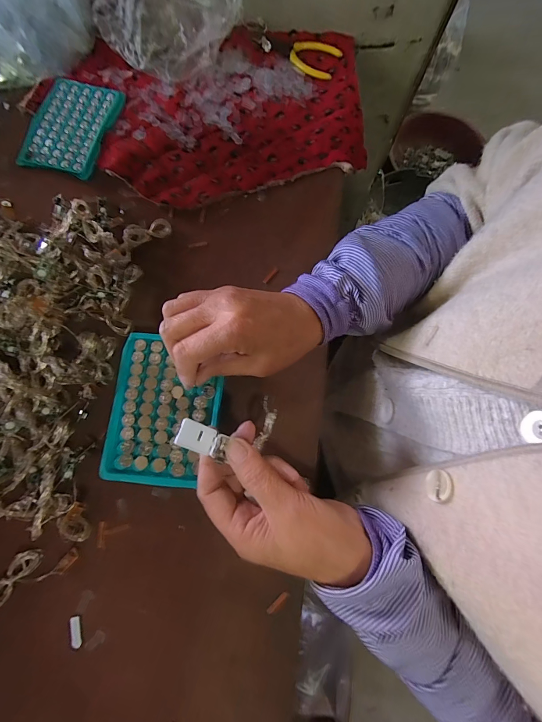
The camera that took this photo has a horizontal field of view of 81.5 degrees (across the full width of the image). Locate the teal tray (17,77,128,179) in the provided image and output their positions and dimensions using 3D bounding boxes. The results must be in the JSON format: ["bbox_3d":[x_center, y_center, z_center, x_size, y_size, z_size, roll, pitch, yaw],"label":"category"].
[{"bbox_3d":[-0.241,-0.282,0.377,0.100,0.010,0.125,13,78,2],"label":"teal tray"}]

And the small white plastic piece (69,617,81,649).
[{"bbox_3d":[-0.169,0.236,0.273,0.007,0.004,0.024,-14,79,-4],"label":"small white plastic piece"}]

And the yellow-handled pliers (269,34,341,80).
[{"bbox_3d":[0.044,-0.398,0.409,0.091,0.007,0.058,9,78,1],"label":"yellow-handled pliers"}]

